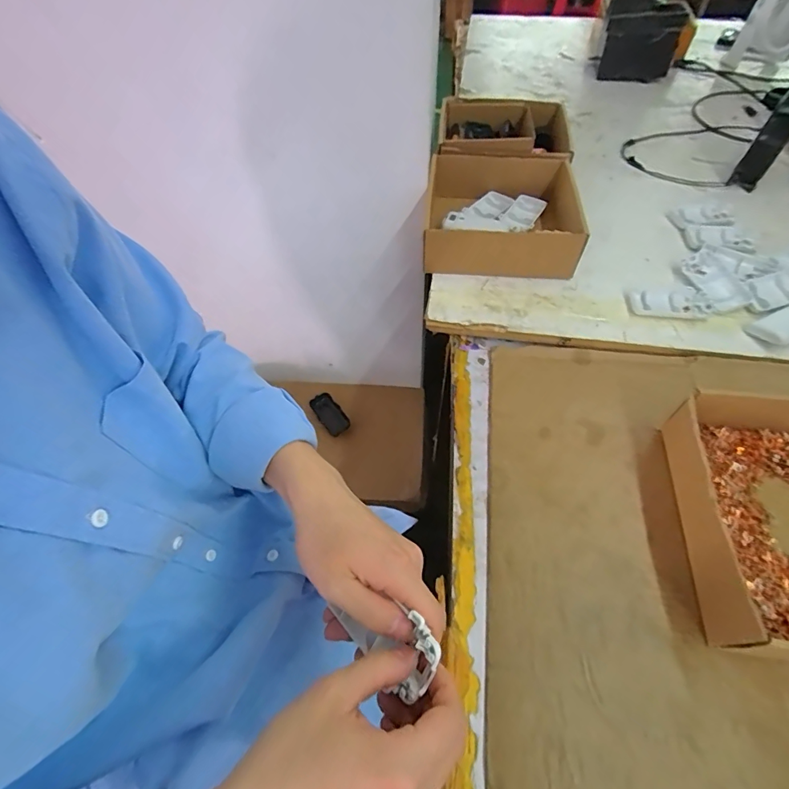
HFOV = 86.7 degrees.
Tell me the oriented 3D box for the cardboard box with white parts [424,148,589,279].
[{"bbox_3d":[0.151,-0.265,0.609,0.196,0.074,0.226,5,56,6],"label":"cardboard box with white parts"}]

